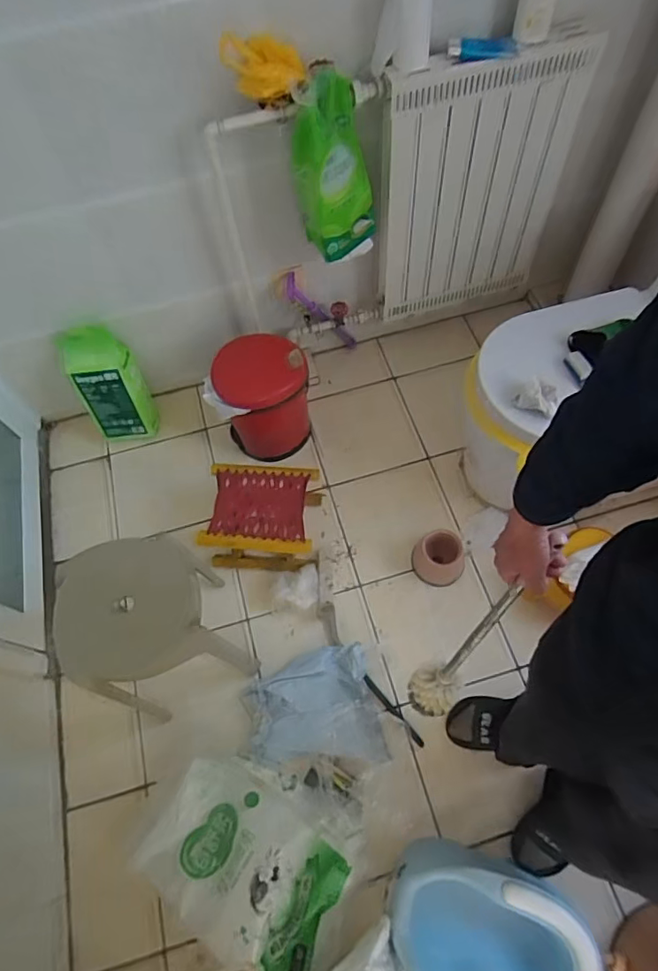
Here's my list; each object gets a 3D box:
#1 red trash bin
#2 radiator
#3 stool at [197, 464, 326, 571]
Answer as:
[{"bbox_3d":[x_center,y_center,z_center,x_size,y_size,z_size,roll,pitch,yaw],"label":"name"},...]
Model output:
[{"bbox_3d":[-0.174,-0.221,1.459,0.241,0.319,0.201,-16,63,-4],"label":"red trash bin"},{"bbox_3d":[0.362,-0.711,1.330,0.489,0.606,0.091,-22,64,-7],"label":"radiator"},{"bbox_3d":[-0.167,0.087,1.378,0.256,0.175,0.215,2,63,5],"label":"stool"}]

